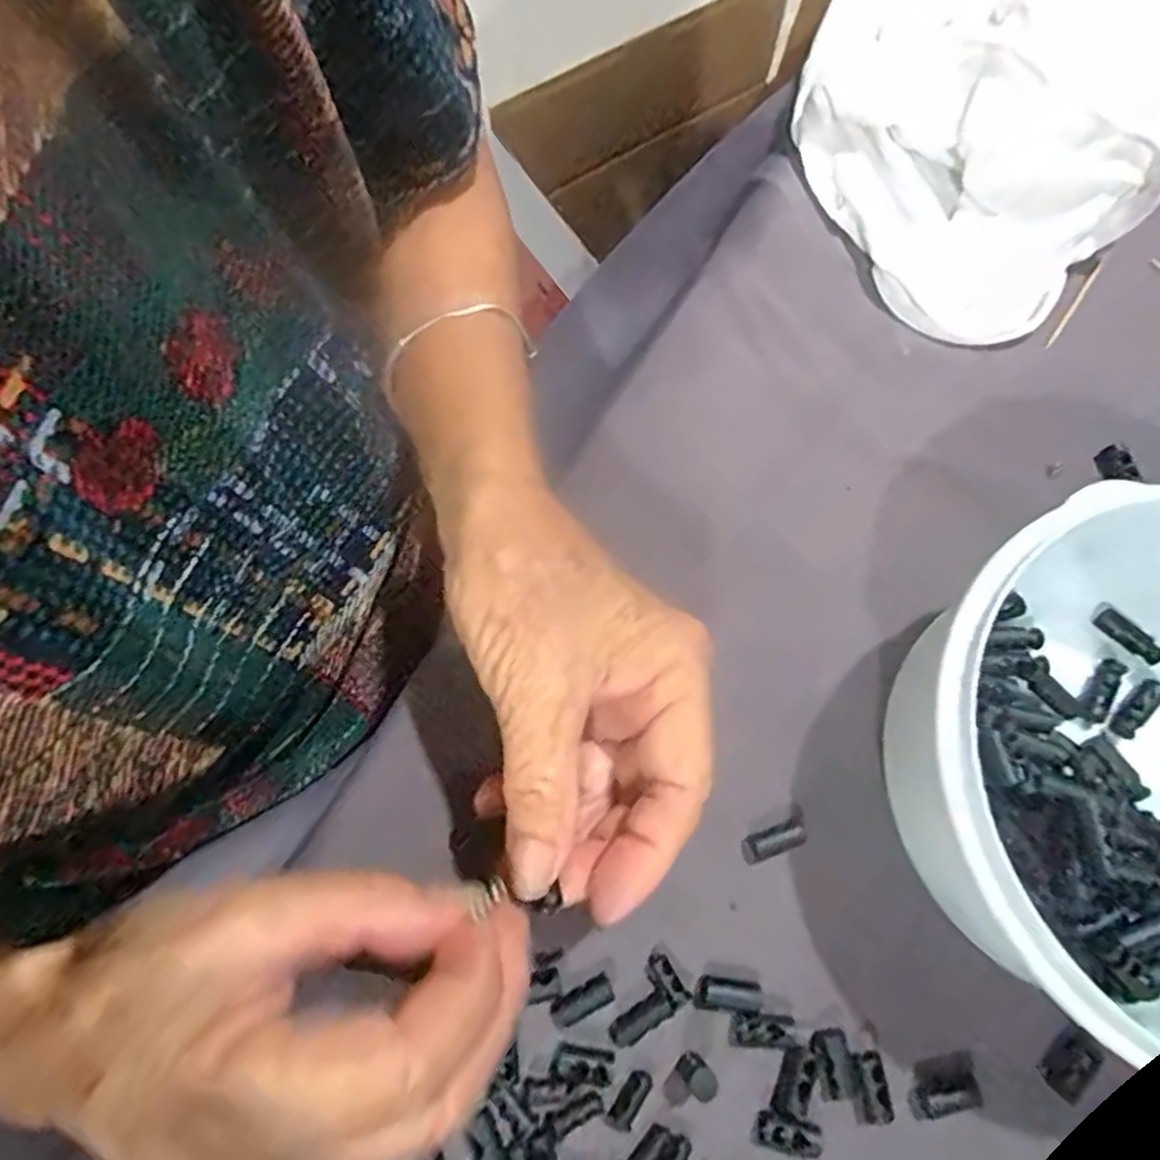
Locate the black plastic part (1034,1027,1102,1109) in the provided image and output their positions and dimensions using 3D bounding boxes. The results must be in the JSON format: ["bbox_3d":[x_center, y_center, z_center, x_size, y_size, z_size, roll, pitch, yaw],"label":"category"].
[{"bbox_3d":[0.158,0.156,0.236,0.015,0.005,0.019,41,76,9],"label":"black plastic part"}]

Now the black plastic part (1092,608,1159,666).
[{"bbox_3d":[0.208,0.022,0.278,0.008,0.006,0.026,-39,79,-12],"label":"black plastic part"}]

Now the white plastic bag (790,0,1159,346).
[{"bbox_3d":[0.218,-0.263,0.349,0.174,0.050,0.325,38,76,8],"label":"white plastic bag"}]

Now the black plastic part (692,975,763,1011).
[{"bbox_3d":[0.049,0.136,0.241,0.022,0.008,0.010,5,74,-1],"label":"black plastic part"}]

